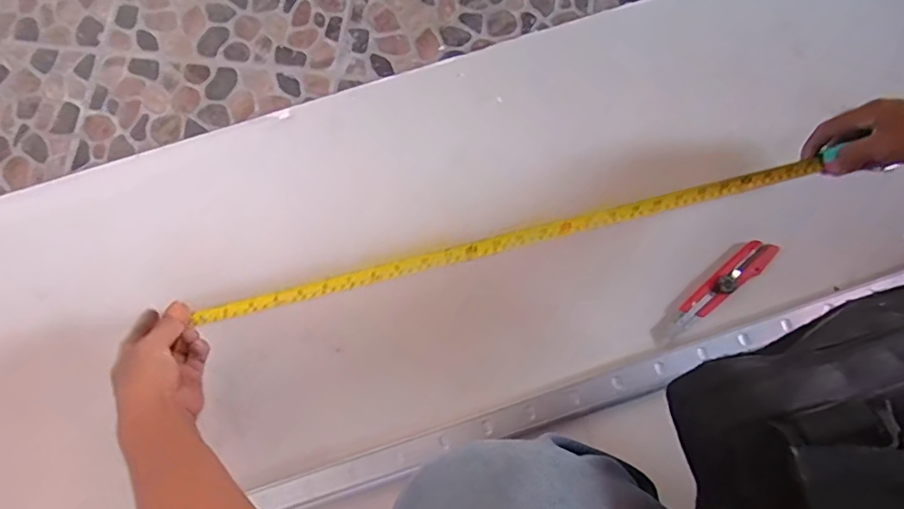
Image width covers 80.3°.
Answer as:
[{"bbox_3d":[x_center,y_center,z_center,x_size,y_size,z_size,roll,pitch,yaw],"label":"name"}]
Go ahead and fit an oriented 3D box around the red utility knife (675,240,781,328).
[{"bbox_3d":[0.322,0.033,0.632,0.145,0.026,0.033,-37,80,-7],"label":"red utility knife"}]

